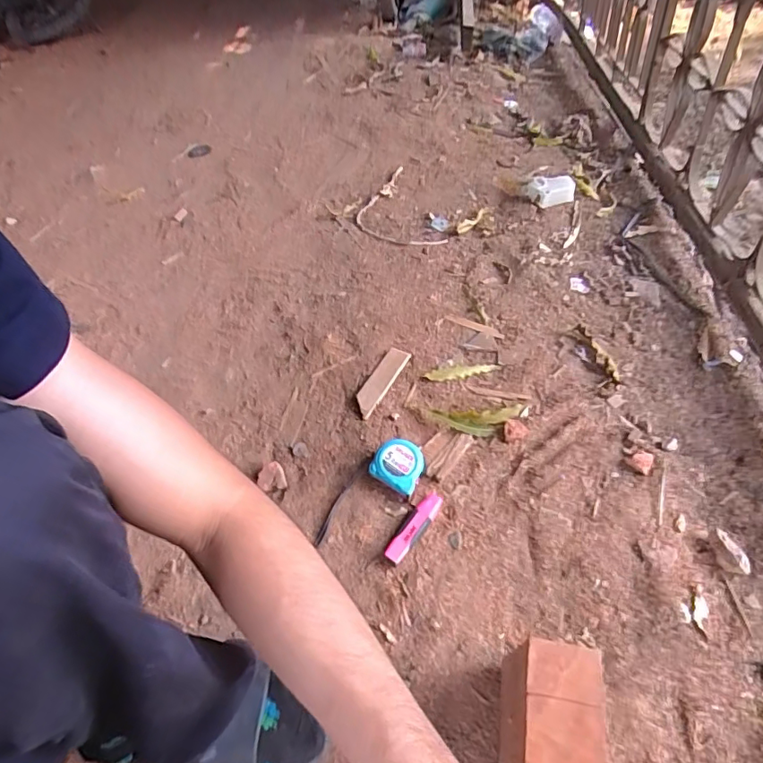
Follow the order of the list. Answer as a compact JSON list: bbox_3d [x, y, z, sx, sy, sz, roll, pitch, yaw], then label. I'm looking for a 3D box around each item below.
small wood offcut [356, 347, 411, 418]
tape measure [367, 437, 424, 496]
[{"bbox_3d":[-0.001,-0.003,0.776,0.037,0.015,0.134,20,55,22],"label":"small wood offcut"},{"bbox_3d":[0.024,0.111,0.667,0.063,0.036,0.061,21,55,23],"label":"tape measure"}]

